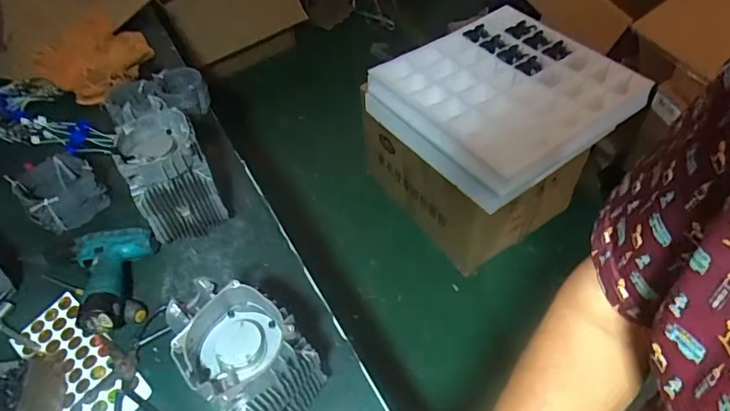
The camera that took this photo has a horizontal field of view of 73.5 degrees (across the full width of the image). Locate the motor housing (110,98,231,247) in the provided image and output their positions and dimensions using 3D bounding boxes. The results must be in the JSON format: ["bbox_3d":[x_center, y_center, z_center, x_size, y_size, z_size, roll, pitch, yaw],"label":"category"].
[{"bbox_3d":[-0.323,-0.053,0.813,0.121,0.178,0.130,-23,52,-14],"label":"motor housing"}]

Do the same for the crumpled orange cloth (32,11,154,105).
[{"bbox_3d":[-0.641,-0.360,1.151,0.243,0.054,0.219,27,58,25],"label":"crumpled orange cloth"}]

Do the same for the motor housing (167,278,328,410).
[{"bbox_3d":[-0.145,0.201,0.616,0.134,0.205,0.119,30,59,27],"label":"motor housing"}]

